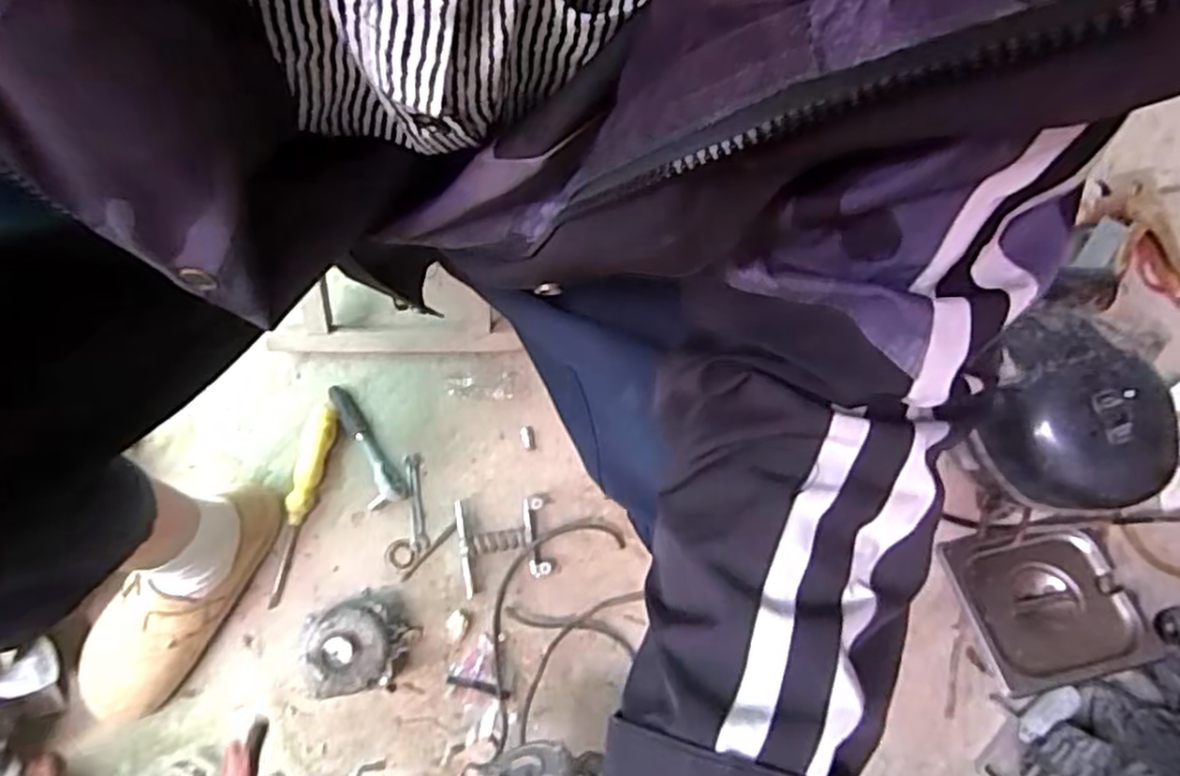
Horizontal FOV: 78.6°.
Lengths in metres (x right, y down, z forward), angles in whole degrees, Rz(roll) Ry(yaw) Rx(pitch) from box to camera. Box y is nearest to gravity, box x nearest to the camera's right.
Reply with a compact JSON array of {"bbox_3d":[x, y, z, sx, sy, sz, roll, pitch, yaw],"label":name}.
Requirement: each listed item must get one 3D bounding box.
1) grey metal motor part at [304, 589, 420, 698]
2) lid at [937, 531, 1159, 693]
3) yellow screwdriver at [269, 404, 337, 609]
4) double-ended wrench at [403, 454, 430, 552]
[{"bbox_3d":[-0.230,0.252,0.706,0.091,0.074,0.089,0,76,-2],"label":"grey metal motor part"},{"bbox_3d":[0.473,0.222,0.743,0.153,0.027,0.148,-9,76,-4],"label":"lid"},{"bbox_3d":[-0.311,0.122,0.768,0.030,0.022,0.210,13,76,1],"label":"yellow screwdriver"},{"bbox_3d":[-0.188,0.122,0.779,0.019,0.009,0.104,-7,76,-4],"label":"double-ended wrench"}]

